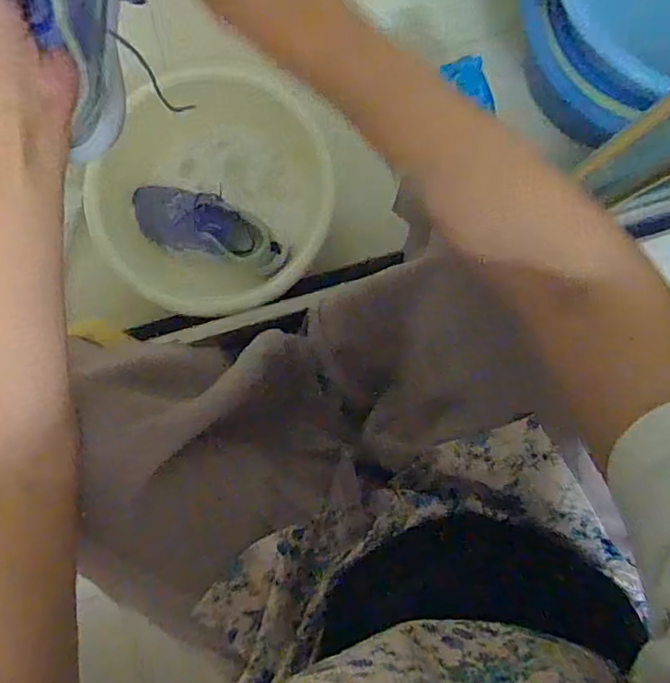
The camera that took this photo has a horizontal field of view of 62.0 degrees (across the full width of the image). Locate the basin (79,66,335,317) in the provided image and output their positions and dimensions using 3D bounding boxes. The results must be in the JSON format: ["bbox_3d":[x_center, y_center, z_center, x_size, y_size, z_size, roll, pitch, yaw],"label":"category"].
[{"bbox_3d":[-0.178,-0.213,0.835,0.330,0.118,0.336,0,89,1],"label":"basin"}]

